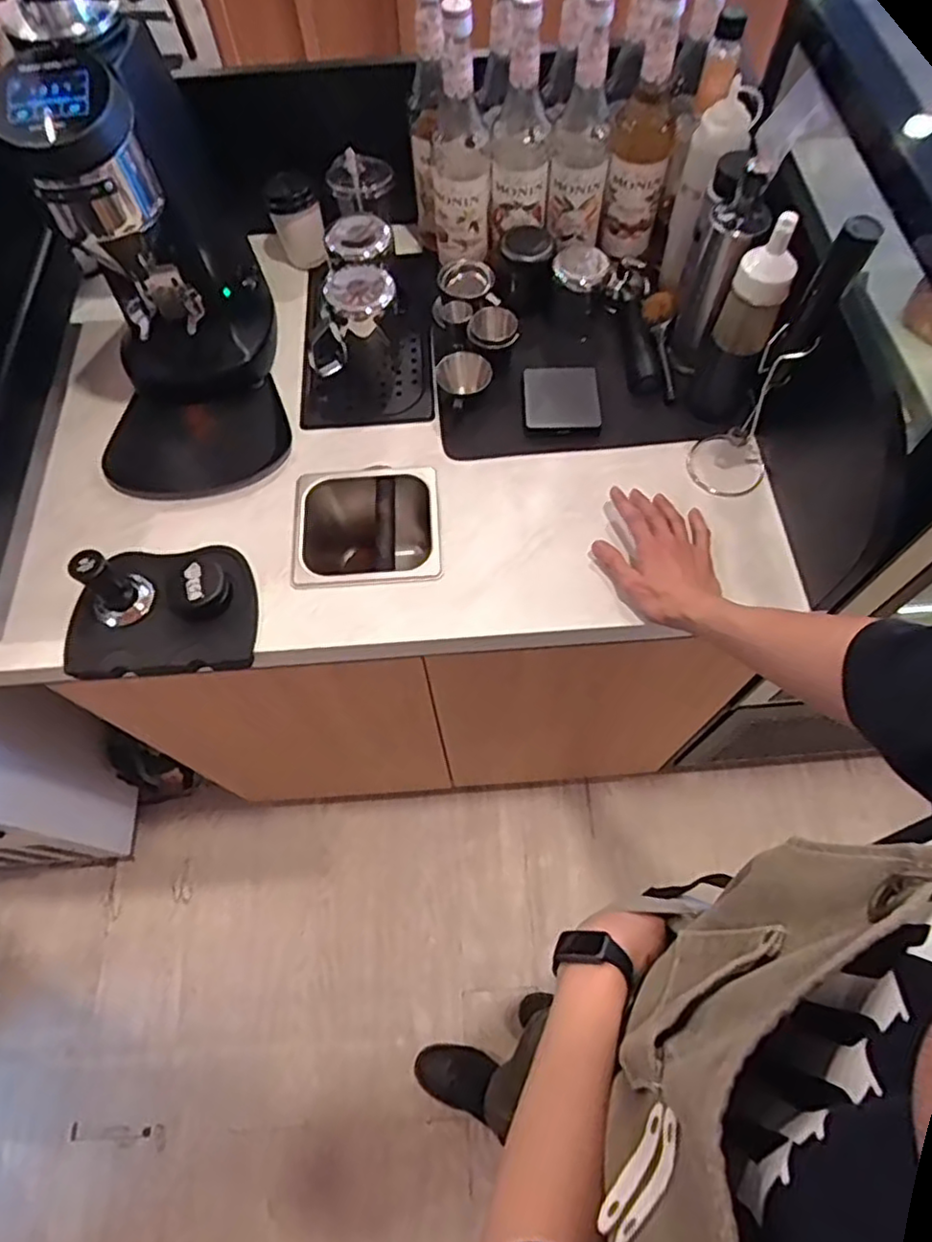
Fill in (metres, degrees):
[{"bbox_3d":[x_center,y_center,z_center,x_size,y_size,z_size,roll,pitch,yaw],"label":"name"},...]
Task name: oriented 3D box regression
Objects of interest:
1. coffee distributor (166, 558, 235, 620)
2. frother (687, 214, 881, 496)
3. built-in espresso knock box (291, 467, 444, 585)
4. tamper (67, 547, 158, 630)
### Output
[{"bbox_3d":[-0.288,-0.029,0.724,0.068,0.033,0.060,-32,67,-13],"label":"coffee distributor"},{"bbox_3d":[0.314,-0.261,0.670,0.077,0.308,0.101,23,67,12],"label":"frother"},{"bbox_3d":[-0.116,-0.086,0.846,0.171,0.142,0.160,-4,64,0],"label":"built-in espresso knock box"},{"bbox_3d":[-0.385,-0.043,0.704,0.051,0.084,0.063,20,67,11],"label":"tamper"}]

